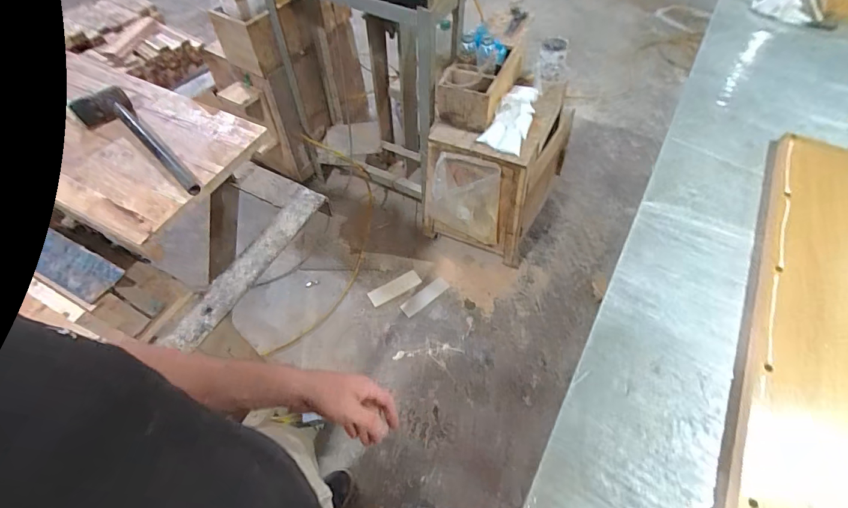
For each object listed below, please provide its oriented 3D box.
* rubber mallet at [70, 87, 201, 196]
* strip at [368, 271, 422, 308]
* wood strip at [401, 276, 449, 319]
[{"bbox_3d":[-0.537,-0.207,0.734,0.092,0.035,0.370,-37,63,-22],"label":"rubber mallet"},{"bbox_3d":[-0.116,0.139,1.614,0.211,0.015,0.071,-26,59,-16],"label":"strip"},{"bbox_3d":[0.001,0.171,1.601,0.211,0.011,0.060,-36,63,-24],"label":"wood strip"}]

